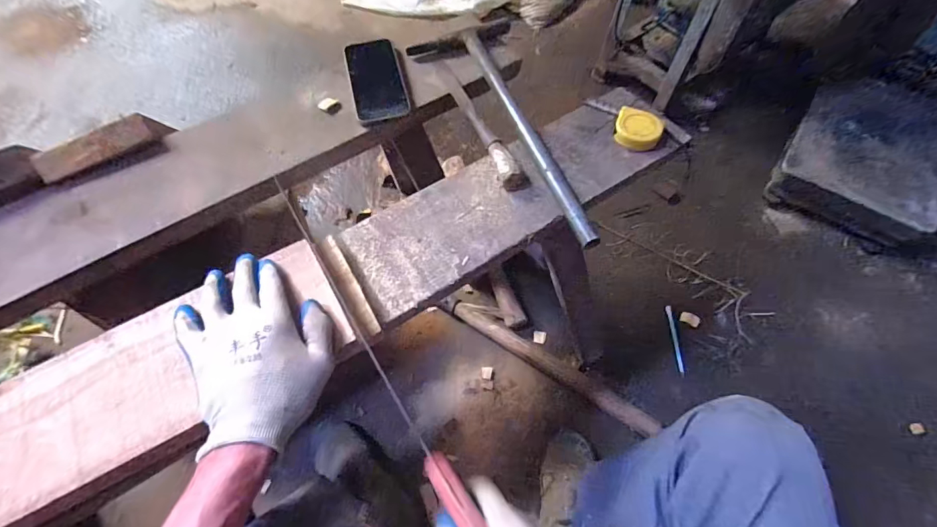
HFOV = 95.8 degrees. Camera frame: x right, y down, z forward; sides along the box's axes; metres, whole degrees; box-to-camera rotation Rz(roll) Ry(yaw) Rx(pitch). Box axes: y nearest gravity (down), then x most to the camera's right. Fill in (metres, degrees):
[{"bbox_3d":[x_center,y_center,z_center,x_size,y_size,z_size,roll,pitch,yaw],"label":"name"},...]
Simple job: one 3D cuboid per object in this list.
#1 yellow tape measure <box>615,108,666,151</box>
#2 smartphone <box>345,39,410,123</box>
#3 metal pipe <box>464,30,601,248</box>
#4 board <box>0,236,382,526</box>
[{"bbox_3d":[0.215,-0.169,0.539,0.059,0.021,0.051,25,66,14],"label":"yellow tape measure"},{"bbox_3d":[-0.136,-0.269,0.618,0.071,0.013,0.161,-14,63,-5],"label":"smartphone"},{"bbox_3d":[0.072,-0.182,0.555,0.022,0.025,0.395,-18,63,-7],"label":"metal pipe"},{"bbox_3d":[-0.411,0.184,0.358,0.680,0.041,0.139,-29,65,-13],"label":"board"}]

